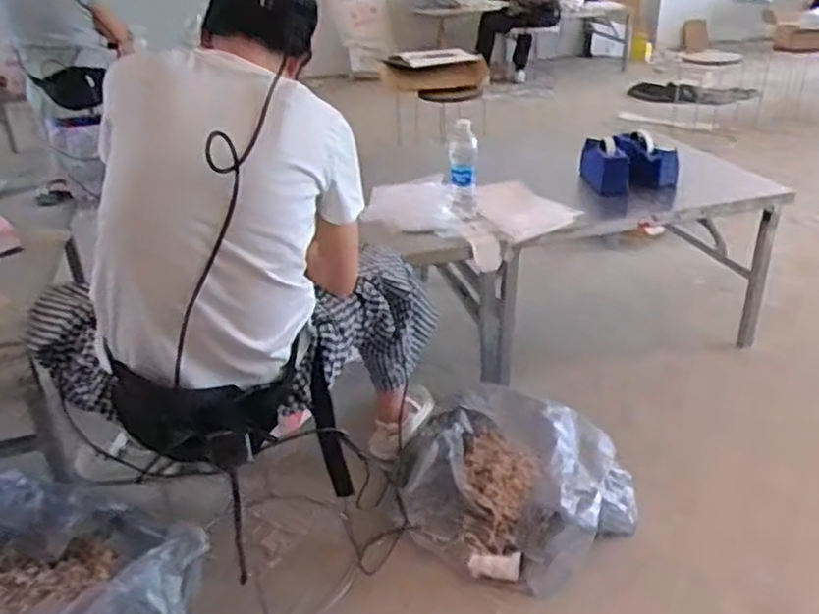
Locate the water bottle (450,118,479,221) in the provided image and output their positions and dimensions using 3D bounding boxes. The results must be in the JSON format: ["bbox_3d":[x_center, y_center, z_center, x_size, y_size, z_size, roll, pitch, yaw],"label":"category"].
[{"bbox_3d":[0.125,-0.311,1.633,0.067,0.212,0.075,-2,29,3],"label":"water bottle"}]

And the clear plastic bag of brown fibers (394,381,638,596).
[{"bbox_3d":[0.210,0.340,1.450,0.479,0.188,0.395,8,32,20],"label":"clear plastic bag of brown fibers"}]

